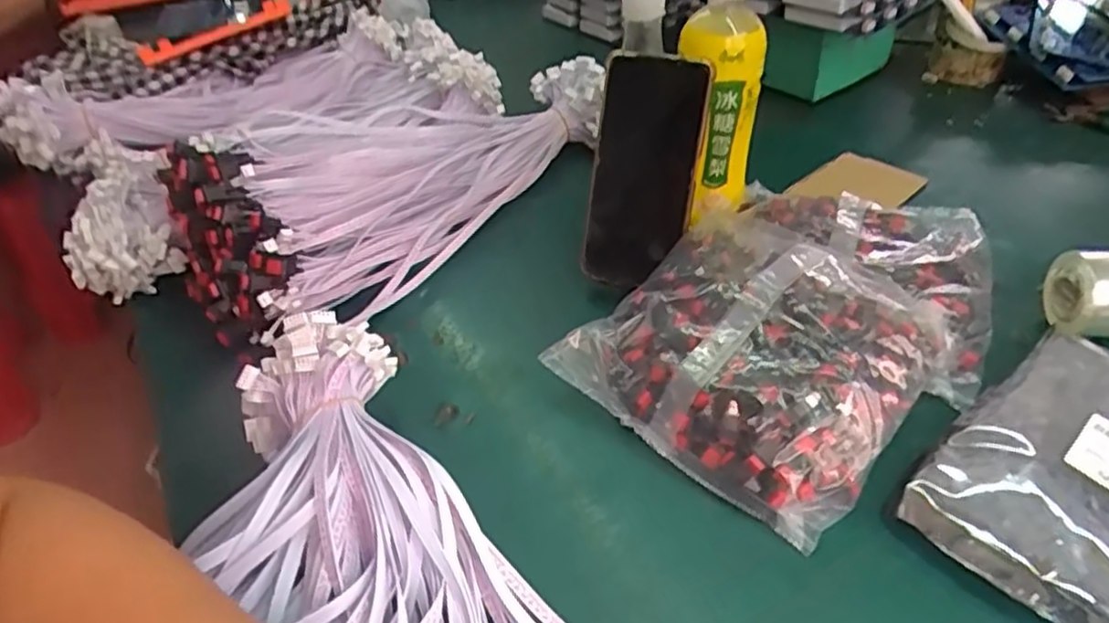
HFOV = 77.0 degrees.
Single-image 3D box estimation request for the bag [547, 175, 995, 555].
[{"bbox_3d":[0.178,-0.012,0.479,0.208,0.072,0.319,29,51,33],"label":"bag"}]

